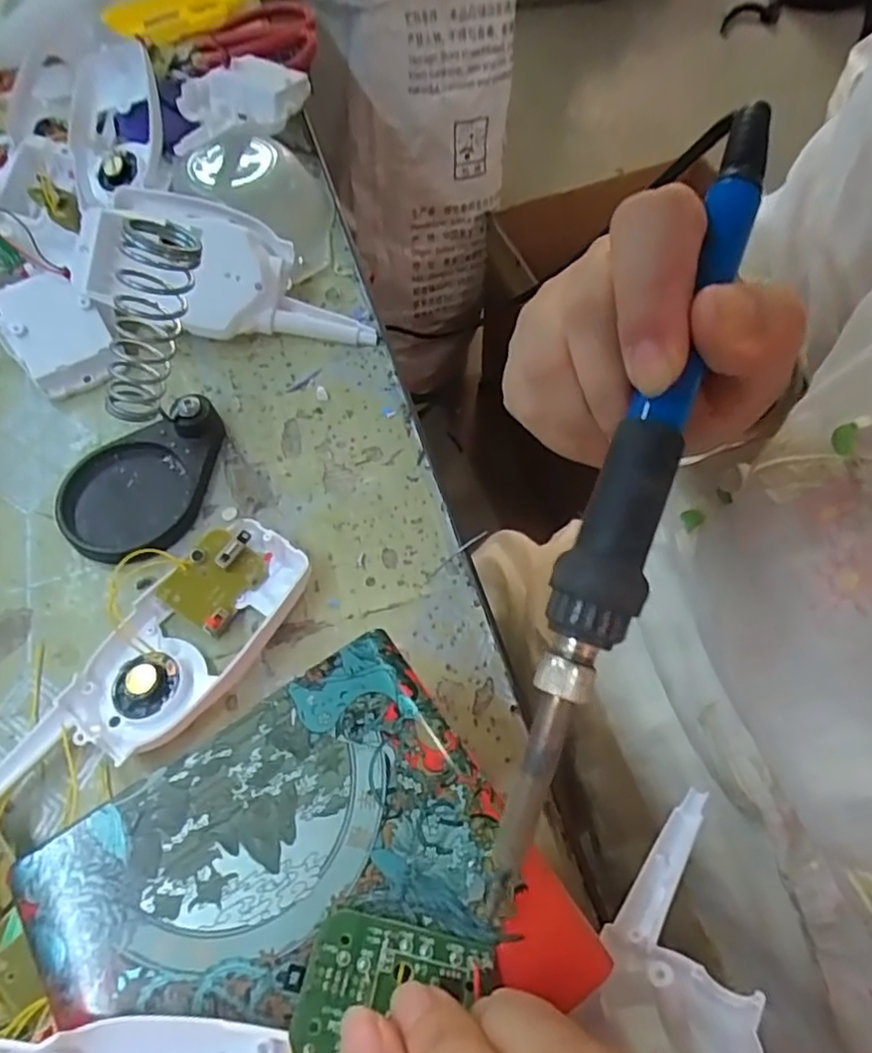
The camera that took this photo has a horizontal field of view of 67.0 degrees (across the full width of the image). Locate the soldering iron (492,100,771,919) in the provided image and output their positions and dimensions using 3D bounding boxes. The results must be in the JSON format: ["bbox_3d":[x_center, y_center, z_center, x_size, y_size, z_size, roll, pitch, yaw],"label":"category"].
[{"bbox_3d":[0.048,-0.012,0.158,0.018,0.014,0.205,19,85,12],"label":"soldering iron"}]

